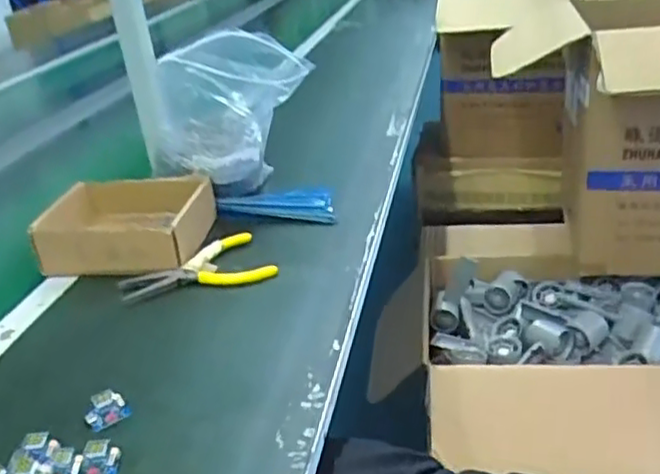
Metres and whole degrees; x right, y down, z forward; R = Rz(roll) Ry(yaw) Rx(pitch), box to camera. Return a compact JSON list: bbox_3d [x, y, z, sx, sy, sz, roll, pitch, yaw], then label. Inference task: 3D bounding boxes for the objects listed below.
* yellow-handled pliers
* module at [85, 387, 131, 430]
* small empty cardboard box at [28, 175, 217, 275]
[{"bbox_3d":[-0.137,0.028,0.698,0.152,0.010,0.097,-9,27,-6],"label":"yellow-handled pliers"},{"bbox_3d":[-0.170,0.130,0.509,0.030,0.013,0.028,-22,31,-29],"label":"module"},{"bbox_3d":[-0.228,-0.015,0.750,0.166,0.055,0.142,-3,27,7],"label":"small empty cardboard box"}]

